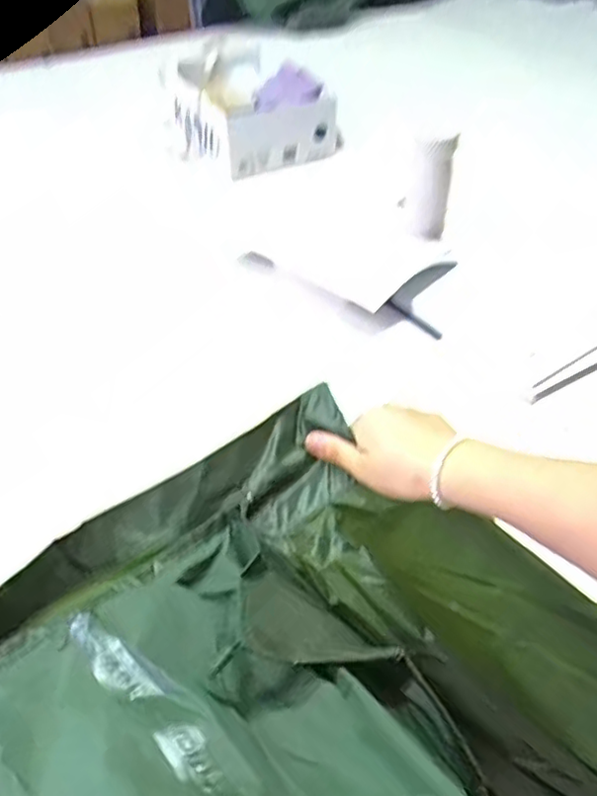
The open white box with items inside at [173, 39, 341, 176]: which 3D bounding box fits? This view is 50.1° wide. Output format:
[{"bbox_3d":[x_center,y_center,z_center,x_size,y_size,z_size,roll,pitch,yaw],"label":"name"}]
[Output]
[{"bbox_3d":[-0.112,-0.594,1.271,0.260,0.125,0.371,-25,50,-21],"label":"open white box with items inside"}]

